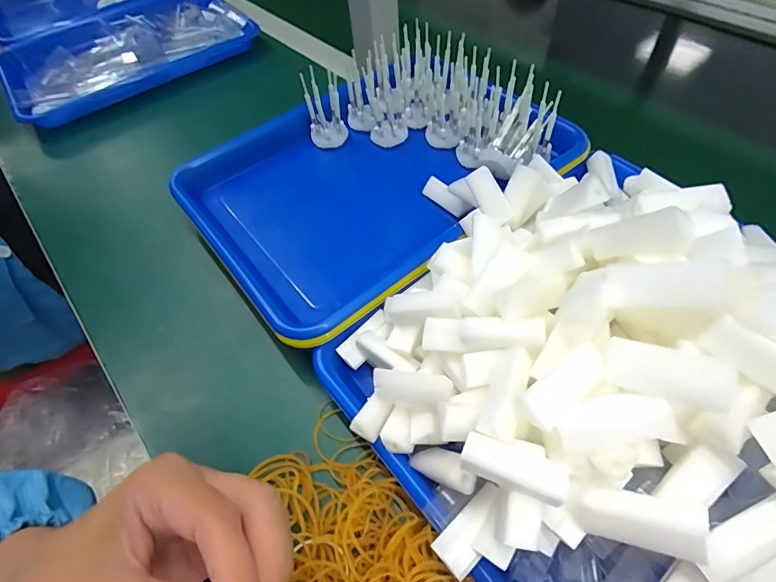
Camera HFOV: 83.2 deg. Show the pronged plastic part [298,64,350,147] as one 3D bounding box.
[{"bbox_3d":[-0.063,-0.181,0.434,0.036,0.073,0.025,-11,54,-3],"label":"pronged plastic part"}]

